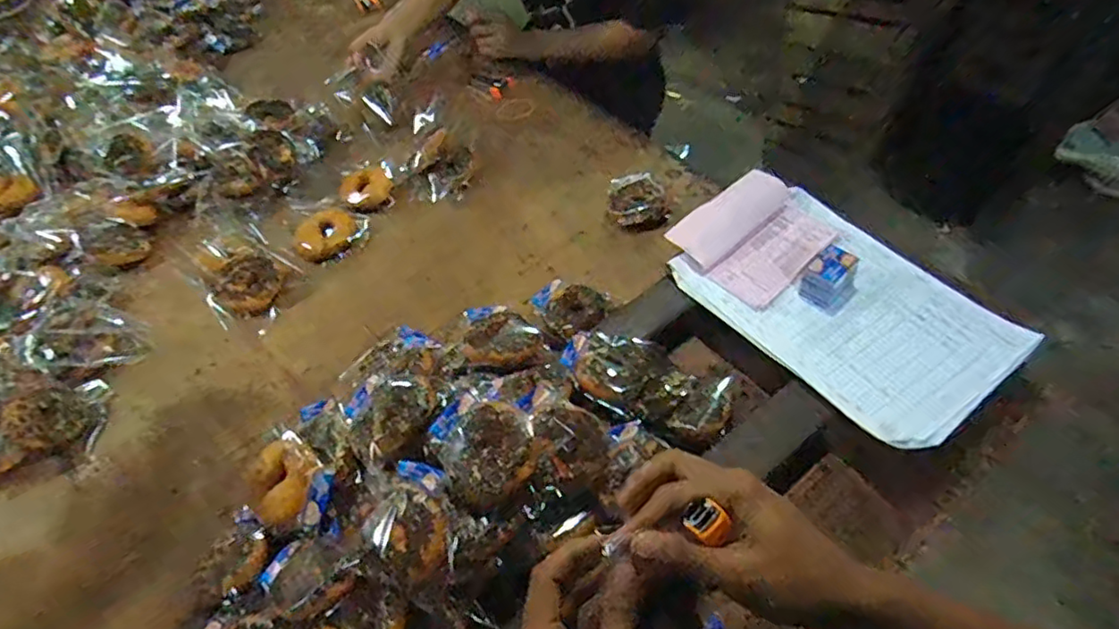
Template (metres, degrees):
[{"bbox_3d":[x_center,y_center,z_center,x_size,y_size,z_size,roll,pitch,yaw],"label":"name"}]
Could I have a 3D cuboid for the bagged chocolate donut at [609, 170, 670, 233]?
[{"bbox_3d":[0.112,-0.166,0.892,0.082,0.034,0.098,-7,53,3],"label":"bagged chocolate donut"}]

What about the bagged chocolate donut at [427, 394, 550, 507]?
[{"bbox_3d":[-0.067,0.119,0.559,0.086,0.025,0.100,-41,58,-20],"label":"bagged chocolate donut"}]

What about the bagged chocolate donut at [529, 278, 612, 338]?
[{"bbox_3d":[0.019,-0.011,0.777,0.089,0.033,0.096,-4,53,6],"label":"bagged chocolate donut"}]

